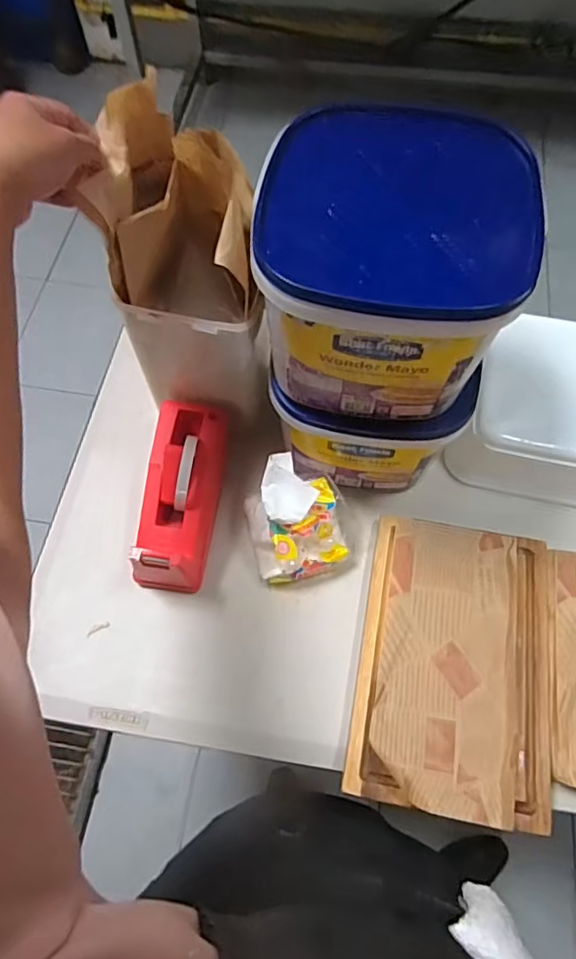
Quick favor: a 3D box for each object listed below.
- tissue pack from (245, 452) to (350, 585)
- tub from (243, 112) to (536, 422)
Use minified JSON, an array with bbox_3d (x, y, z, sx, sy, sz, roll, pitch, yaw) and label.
[{"bbox_3d":[0.012,0.043,0.625,0.109,0.099,0.102,-14,65,-6],"label":"tissue pack"},{"bbox_3d":[0.086,-0.184,0.503,0.211,0.161,0.216,0,65,1],"label":"tub"}]

